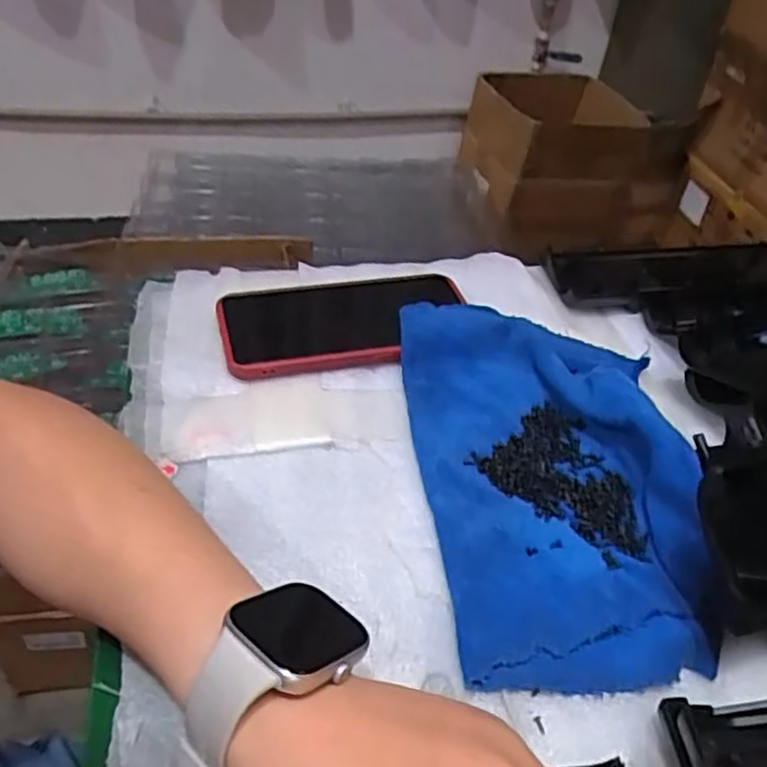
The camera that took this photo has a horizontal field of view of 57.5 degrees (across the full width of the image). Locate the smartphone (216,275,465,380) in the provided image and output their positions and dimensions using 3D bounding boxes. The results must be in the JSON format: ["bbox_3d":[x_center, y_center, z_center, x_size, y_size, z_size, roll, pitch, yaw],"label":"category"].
[{"bbox_3d":[-0.023,-0.042,0.457,0.161,0.017,0.081,-10,45,-13],"label":"smartphone"}]

